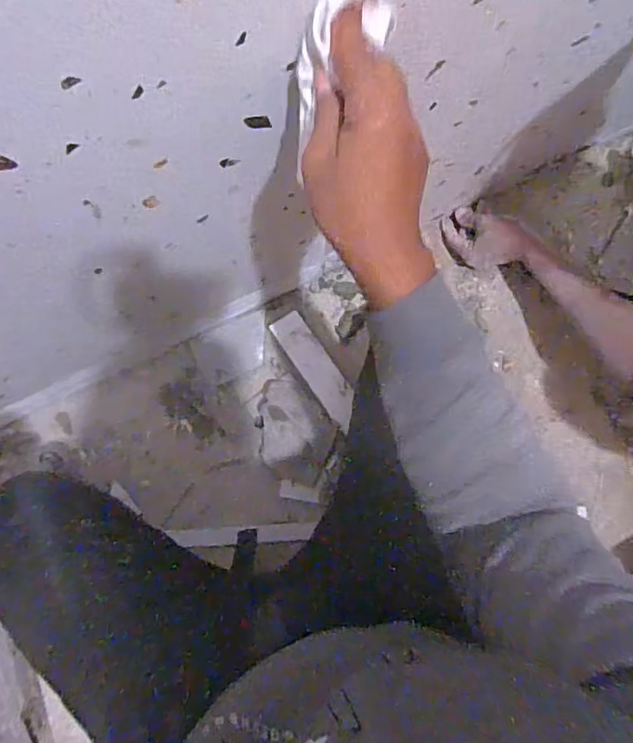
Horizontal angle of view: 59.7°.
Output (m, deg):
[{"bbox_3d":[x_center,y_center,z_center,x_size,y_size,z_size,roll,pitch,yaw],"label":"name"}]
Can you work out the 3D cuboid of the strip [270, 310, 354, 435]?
[{"bbox_3d":[0.002,-0.004,0.800,0.049,0.009,0.185,-33,77,-7],"label":"strip"}]

